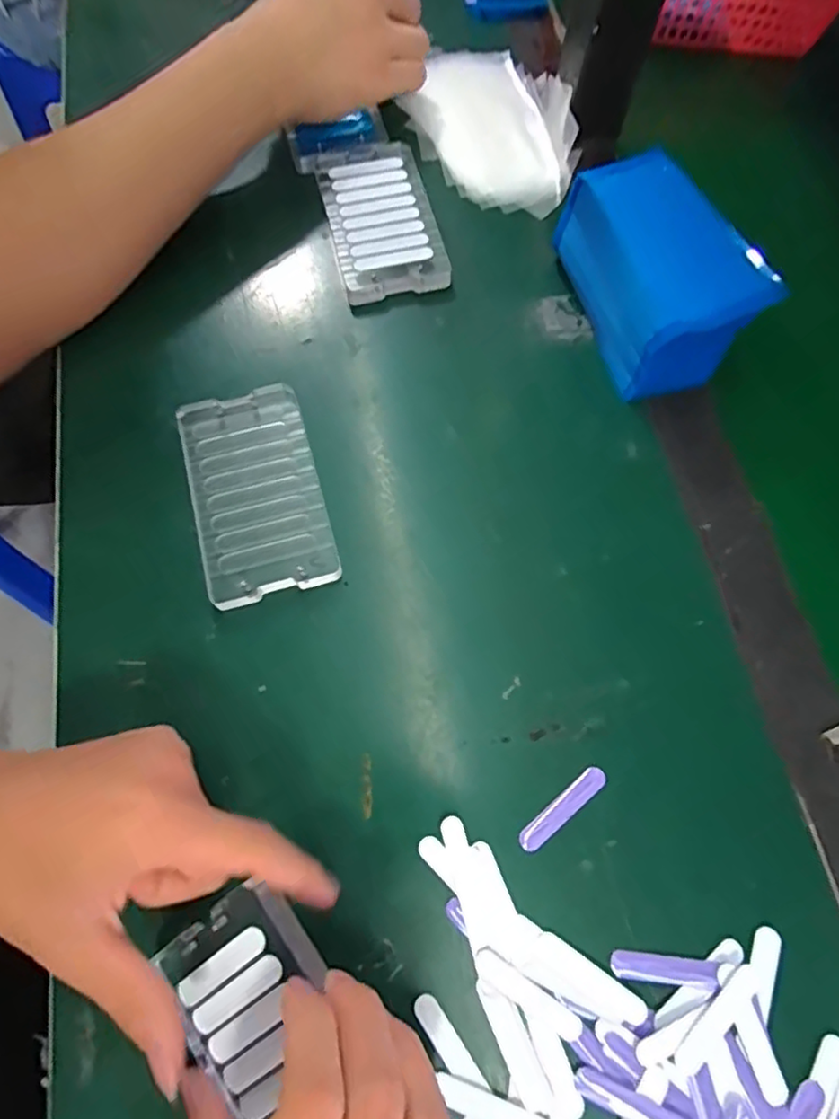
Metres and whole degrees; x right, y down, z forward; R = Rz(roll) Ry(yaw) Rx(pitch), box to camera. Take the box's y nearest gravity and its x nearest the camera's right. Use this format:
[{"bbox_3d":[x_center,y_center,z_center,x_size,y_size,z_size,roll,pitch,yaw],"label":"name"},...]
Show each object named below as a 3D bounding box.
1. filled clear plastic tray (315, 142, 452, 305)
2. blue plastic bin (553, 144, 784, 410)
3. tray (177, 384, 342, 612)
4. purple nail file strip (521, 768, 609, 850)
[{"bbox_3d":[-0.027,-0.228,0.409,0.069,0.012,0.122,-13,71,-6],"label":"filled clear plastic tray"},{"bbox_3d":[0.140,-0.166,0.359,0.073,0.067,0.130,-17,71,-7],"label":"blue plastic bin"},{"bbox_3d":[-0.090,-0.038,0.338,0.068,0.013,0.120,-15,71,-7],"label":"tray"},{"bbox_3d":[0.068,0.118,0.288,0.051,0.004,0.011,-37,75,-13],"label":"purple nail file strip"}]

